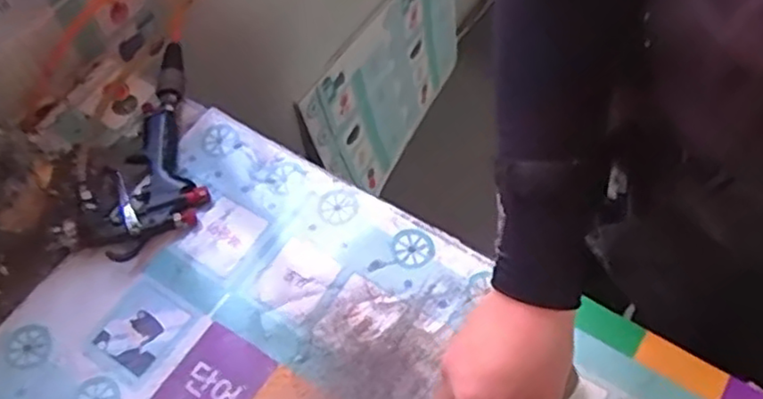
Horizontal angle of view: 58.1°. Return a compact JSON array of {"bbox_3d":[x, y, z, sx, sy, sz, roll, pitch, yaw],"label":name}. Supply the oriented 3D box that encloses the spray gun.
[{"bbox_3d":[-0.207,-0.052,0.643,0.086,0.034,0.228,-5,59,-1],"label":"spray gun"}]

